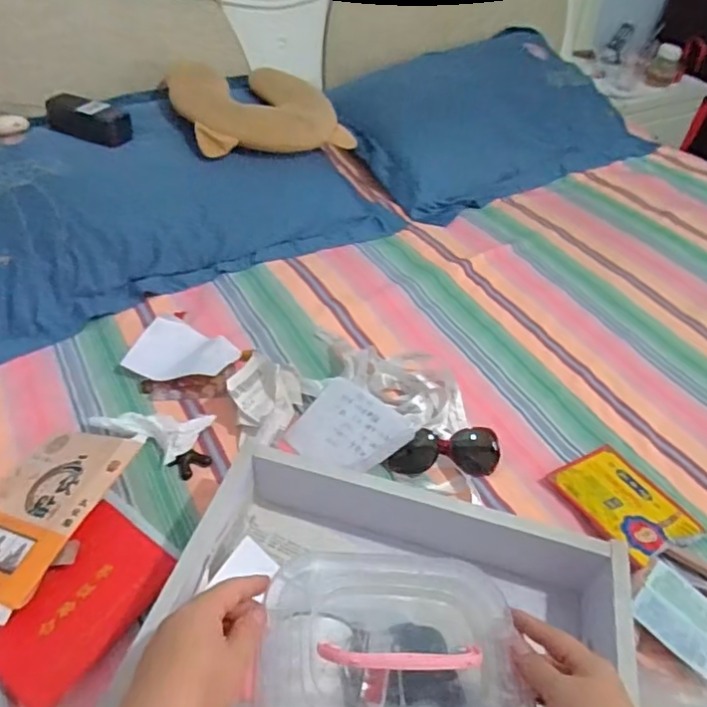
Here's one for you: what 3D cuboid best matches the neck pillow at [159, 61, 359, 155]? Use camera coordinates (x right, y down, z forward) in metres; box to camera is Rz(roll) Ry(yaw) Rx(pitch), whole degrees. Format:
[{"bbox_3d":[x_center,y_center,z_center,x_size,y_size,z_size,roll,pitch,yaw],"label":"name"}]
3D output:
[{"bbox_3d":[-0.177,-0.457,1.059,0.304,0.080,0.253,-16,48,-21],"label":"neck pillow"}]

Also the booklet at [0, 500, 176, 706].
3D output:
[{"bbox_3d":[-0.254,0.226,0.529,0.104,0.018,0.159,39,56,7],"label":"booklet"}]

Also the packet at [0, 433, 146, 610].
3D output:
[{"bbox_3d":[-0.315,0.149,0.572,0.134,0.016,0.179,8,45,28],"label":"packet"}]

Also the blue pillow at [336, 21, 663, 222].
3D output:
[{"bbox_3d":[0.297,-0.551,1.309,0.709,0.178,0.424,-25,52,-31],"label":"blue pillow"}]

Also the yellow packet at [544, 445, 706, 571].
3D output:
[{"bbox_3d":[0.310,0.167,0.659,0.121,0.019,0.137,-16,47,-23],"label":"yellow packet"}]

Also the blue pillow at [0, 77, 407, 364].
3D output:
[{"bbox_3d":[-0.311,-0.273,0.963,0.725,0.142,0.412,-21,49,-28],"label":"blue pillow"}]

